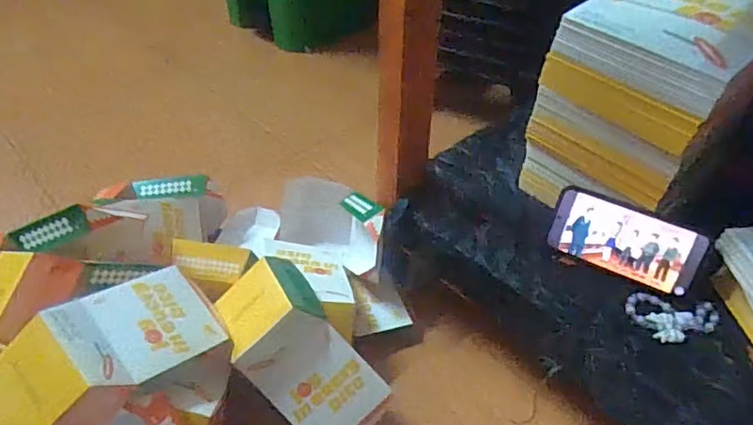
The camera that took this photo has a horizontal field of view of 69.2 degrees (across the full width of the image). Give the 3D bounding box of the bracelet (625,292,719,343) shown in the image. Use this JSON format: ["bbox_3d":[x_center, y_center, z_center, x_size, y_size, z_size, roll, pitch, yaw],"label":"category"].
[{"bbox_3d":[0.309,0.112,0.569,0.089,0.008,0.059,8,42,8],"label":"bracelet"}]

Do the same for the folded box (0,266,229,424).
[{"bbox_3d":[-0.253,0.141,0.535,0.134,0.076,0.203,51,31,19],"label":"folded box"}]

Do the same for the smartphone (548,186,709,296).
[{"bbox_3d":[0.276,0.031,0.608,0.155,0.077,0.010,23,16,22],"label":"smartphone"}]

